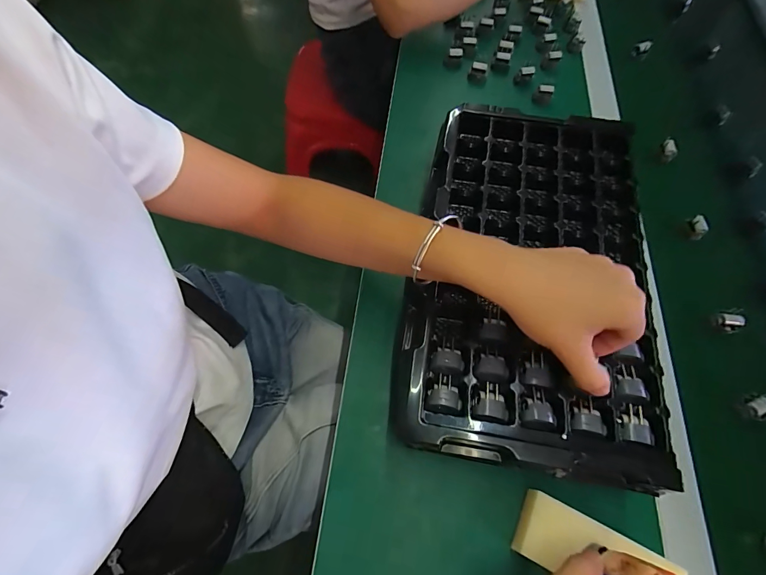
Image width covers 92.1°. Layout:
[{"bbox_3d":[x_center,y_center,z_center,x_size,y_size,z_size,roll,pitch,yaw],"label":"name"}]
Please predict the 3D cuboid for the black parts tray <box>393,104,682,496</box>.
[{"bbox_3d":[0.142,-0.021,0.357,0.219,0.042,0.361,15,66,5],"label":"black parts tray"}]

